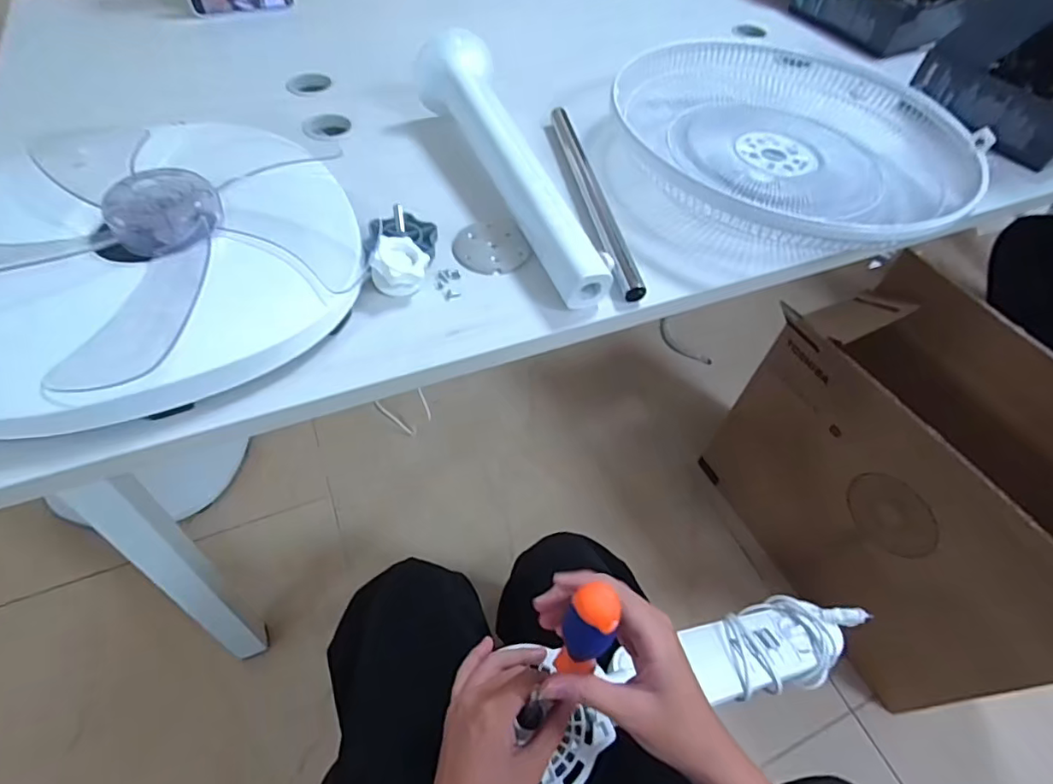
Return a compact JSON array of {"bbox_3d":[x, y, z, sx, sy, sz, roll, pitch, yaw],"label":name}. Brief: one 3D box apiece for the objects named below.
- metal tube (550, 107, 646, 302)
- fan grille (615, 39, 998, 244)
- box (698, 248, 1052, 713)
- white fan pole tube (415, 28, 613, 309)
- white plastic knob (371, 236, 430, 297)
[{"bbox_3d":[0.079,-0.238,0.652,0.023,0.024,0.348,-6,55,-10],"label":"metal tube"},{"bbox_3d":[0.331,-0.333,0.697,0.398,0.067,0.411,2,54,-3],"label":"fan grille"},{"bbox_3d":[0.648,0.186,0.960,0.250,0.570,0.605,-20,59,-18],"label":"box"},{"bbox_3d":[-0.019,-0.271,0.624,0.078,0.090,0.417,-21,59,-19],"label":"white fan pole tube"},{"bbox_3d":[-0.124,-0.123,0.536,0.055,0.043,0.048,-13,57,-14],"label":"white plastic knob"}]

